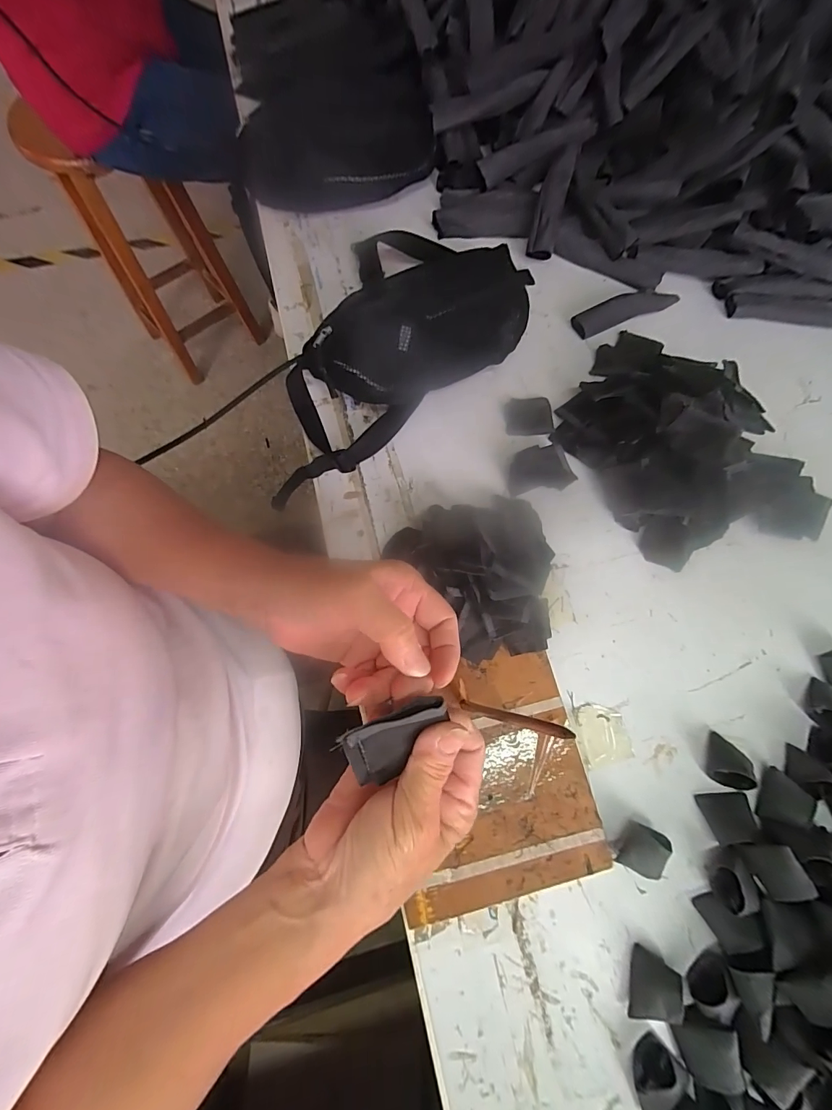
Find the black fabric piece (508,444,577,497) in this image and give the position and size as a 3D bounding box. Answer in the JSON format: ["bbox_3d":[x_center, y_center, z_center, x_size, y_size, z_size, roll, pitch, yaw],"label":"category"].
[{"bbox_3d":[0.136,-0.095,0.447,0.069,0.006,0.054,-6,74,-3],"label":"black fabric piece"}]

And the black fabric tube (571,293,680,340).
[{"bbox_3d":[0.262,-0.304,0.504,0.137,0.021,0.028,-21,75,-7],"label":"black fabric tube"}]

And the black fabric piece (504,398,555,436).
[{"bbox_3d":[0.131,-0.161,0.468,0.053,0.004,0.049,0,74,-1],"label":"black fabric piece"}]

